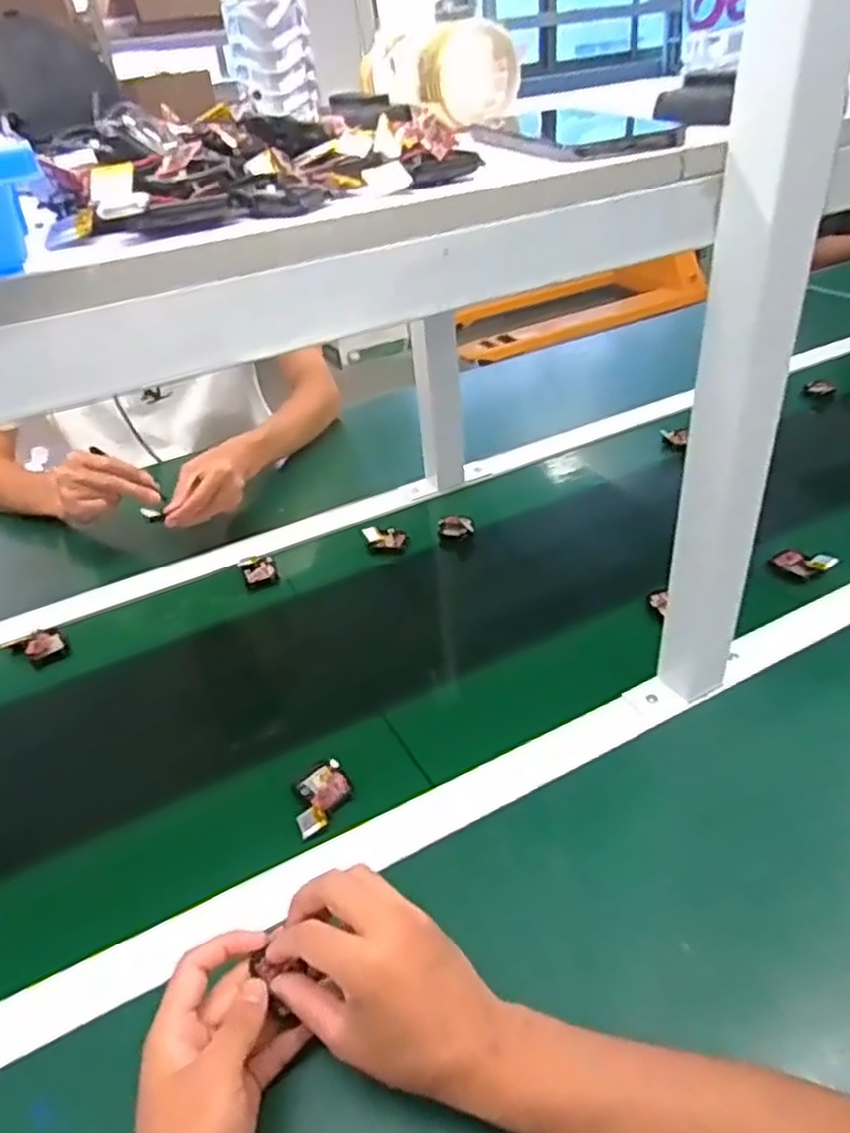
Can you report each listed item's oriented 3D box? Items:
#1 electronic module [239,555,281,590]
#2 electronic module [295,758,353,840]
[{"bbox_3d":[-0.187,0.005,0.834,0.036,0.007,0.037,-20,81,-11],"label":"electronic module"},{"bbox_3d":[-0.082,0.178,0.577,0.047,0.016,0.054,-20,38,-18],"label":"electronic module"}]

